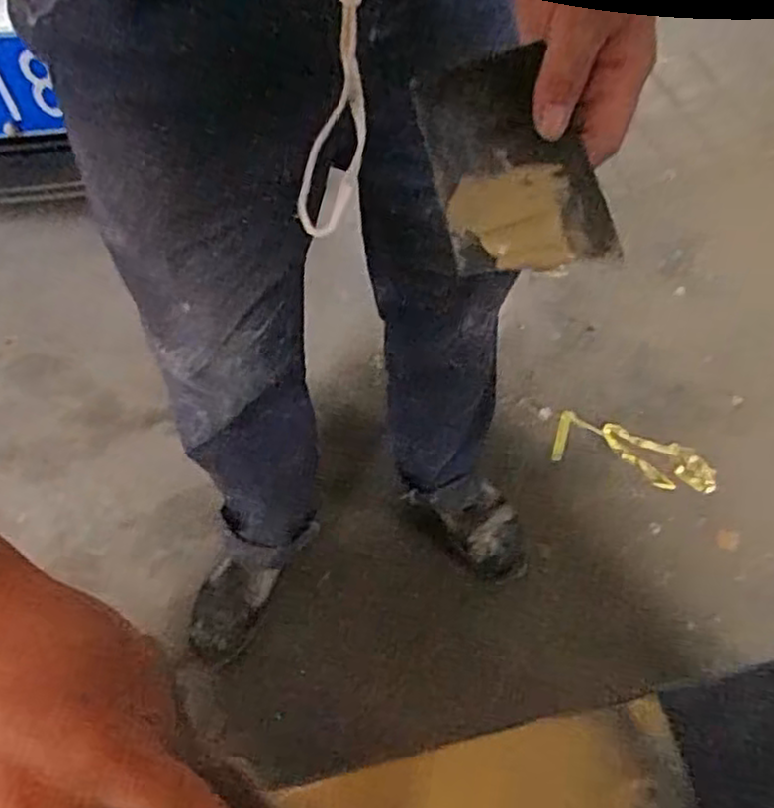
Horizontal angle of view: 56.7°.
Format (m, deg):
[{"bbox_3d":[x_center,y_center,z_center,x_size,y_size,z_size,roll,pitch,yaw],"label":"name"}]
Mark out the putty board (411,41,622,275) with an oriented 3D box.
[{"bbox_3d":[0.059,-0.126,0.363,0.072,0.009,0.145,-15,62,8],"label":"putty board"}]

